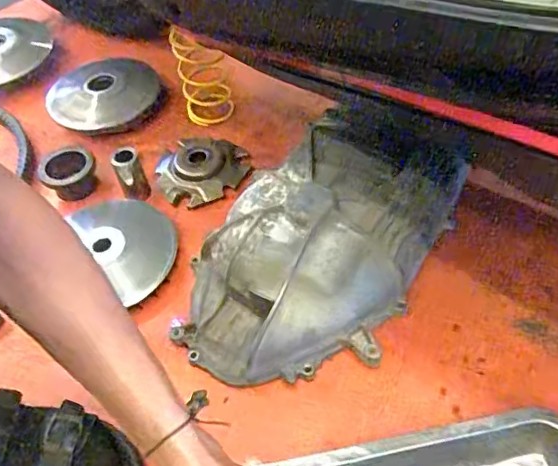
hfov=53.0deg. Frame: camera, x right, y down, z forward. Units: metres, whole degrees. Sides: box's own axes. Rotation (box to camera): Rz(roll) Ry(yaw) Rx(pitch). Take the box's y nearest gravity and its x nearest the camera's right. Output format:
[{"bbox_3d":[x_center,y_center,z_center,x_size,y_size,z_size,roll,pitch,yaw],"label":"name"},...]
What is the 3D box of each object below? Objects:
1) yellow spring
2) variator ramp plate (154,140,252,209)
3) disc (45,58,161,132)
[{"bbox_3d":[-0.102,-0.209,0.747,0.066,0.115,0.050,-11,51,-5],"label":"yellow spring"},{"bbox_3d":[-0.100,-0.085,0.715,0.111,0.022,0.111,-2,51,3],"label":"variator ramp plate"},{"bbox_3d":[-0.252,-0.204,0.818,0.138,0.030,0.146,-2,51,3],"label":"disc"}]

